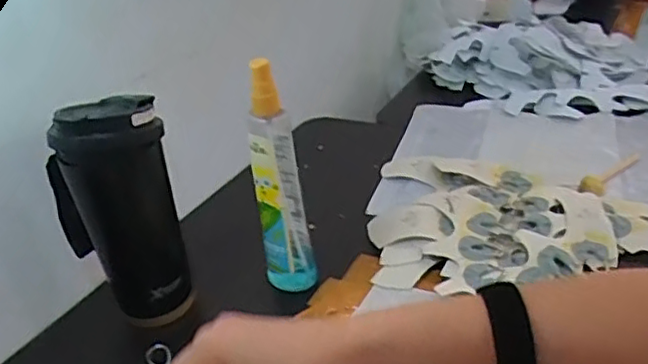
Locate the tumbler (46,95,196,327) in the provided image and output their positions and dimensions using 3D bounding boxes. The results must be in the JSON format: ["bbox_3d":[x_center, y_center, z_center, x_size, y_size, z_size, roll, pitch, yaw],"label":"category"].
[{"bbox_3d":[-0.174,0.027,0.547,0.089,0.200,0.068,-21,32,-24],"label":"tumbler"}]

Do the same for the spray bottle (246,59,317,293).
[{"bbox_3d":[-0.040,0.001,0.556,0.042,0.217,0.034,-9,29,-4],"label":"spray bottle"}]

